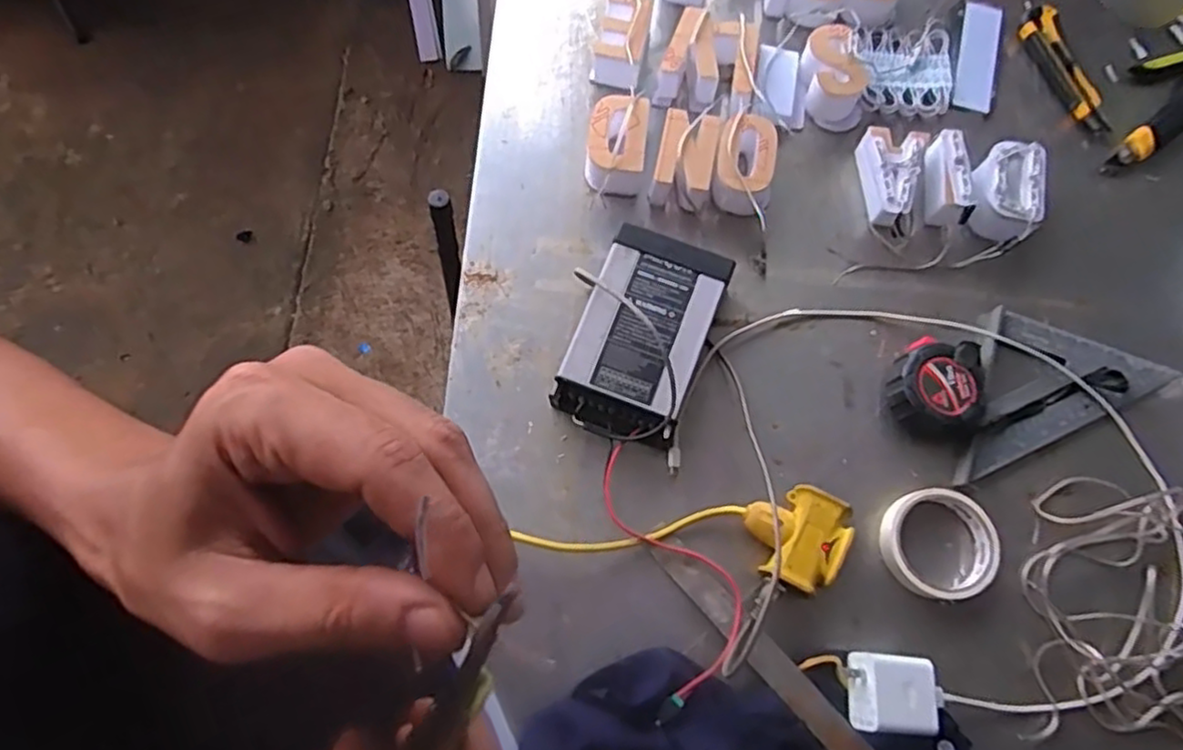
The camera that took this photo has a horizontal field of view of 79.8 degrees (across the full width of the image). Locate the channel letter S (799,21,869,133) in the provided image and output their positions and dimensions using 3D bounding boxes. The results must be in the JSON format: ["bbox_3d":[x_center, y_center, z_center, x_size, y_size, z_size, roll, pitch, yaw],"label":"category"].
[{"bbox_3d":[0.245,-0.305,0.725,0.058,0.047,0.095,-3,73,-3],"label":"channel letter S"}]

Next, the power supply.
[{"bbox_3d":[0.042,-0.034,0.639,0.115,0.050,0.186,20,73,4],"label":"power supply"}]

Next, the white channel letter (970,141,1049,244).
[{"bbox_3d":[0.393,-0.176,0.686,0.069,0.050,0.096,16,73,2],"label":"white channel letter"}]

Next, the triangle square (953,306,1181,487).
[{"bbox_3d":[0.415,-0.005,0.656,0.239,0.018,0.127,-22,75,-9],"label":"triangle square"}]

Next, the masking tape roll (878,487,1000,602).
[{"bbox_3d":[0.291,0.143,0.600,0.090,0.027,0.090,1,73,-2],"label":"masking tape roll"}]

